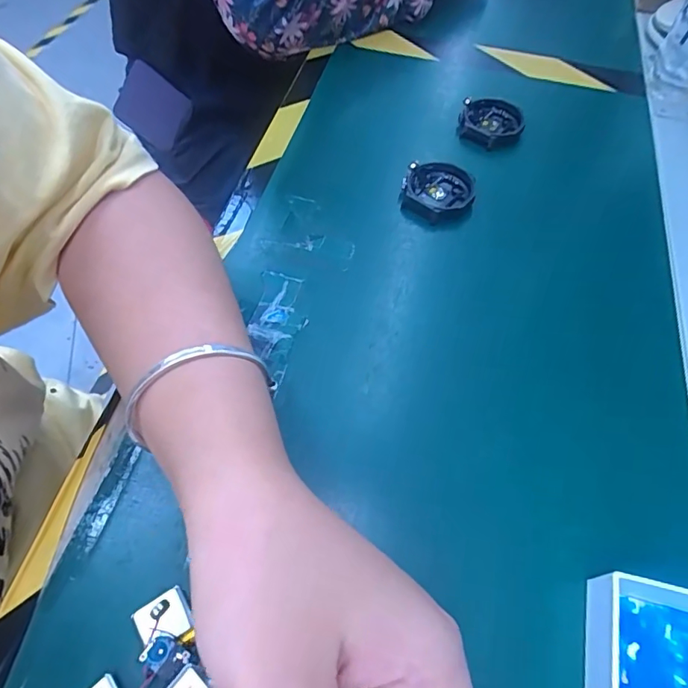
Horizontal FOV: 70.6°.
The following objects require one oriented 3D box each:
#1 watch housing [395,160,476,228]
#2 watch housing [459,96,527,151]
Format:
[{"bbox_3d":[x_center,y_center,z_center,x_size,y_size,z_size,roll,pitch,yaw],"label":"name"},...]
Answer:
[{"bbox_3d":[0.066,-0.106,0.344,0.051,0.014,0.050,13,59,6],"label":"watch housing"},{"bbox_3d":[0.119,-0.178,0.391,0.050,0.014,0.049,9,58,3],"label":"watch housing"}]

